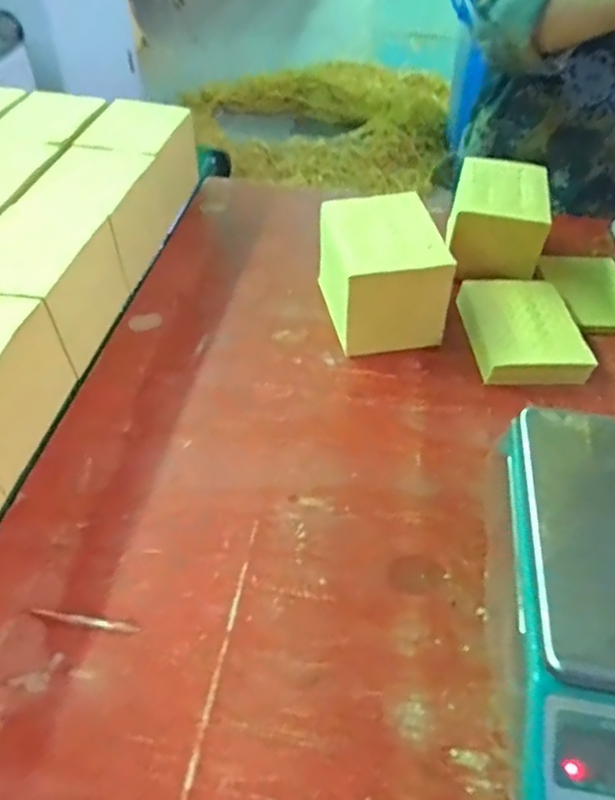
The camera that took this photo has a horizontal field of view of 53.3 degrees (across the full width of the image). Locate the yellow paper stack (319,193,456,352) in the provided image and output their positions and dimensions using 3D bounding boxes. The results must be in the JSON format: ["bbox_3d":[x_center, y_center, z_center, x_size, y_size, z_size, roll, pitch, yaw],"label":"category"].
[{"bbox_3d":[0.086,-0.155,0.737,0.120,0.127,0.157,-8,47,-9],"label":"yellow paper stack"}]

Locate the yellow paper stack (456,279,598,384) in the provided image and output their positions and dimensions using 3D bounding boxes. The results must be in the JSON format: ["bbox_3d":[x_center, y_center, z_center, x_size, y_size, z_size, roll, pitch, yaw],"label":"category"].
[{"bbox_3d":[0.257,-0.085,0.732,0.120,0.039,0.151,-1,46,-3],"label":"yellow paper stack"}]

